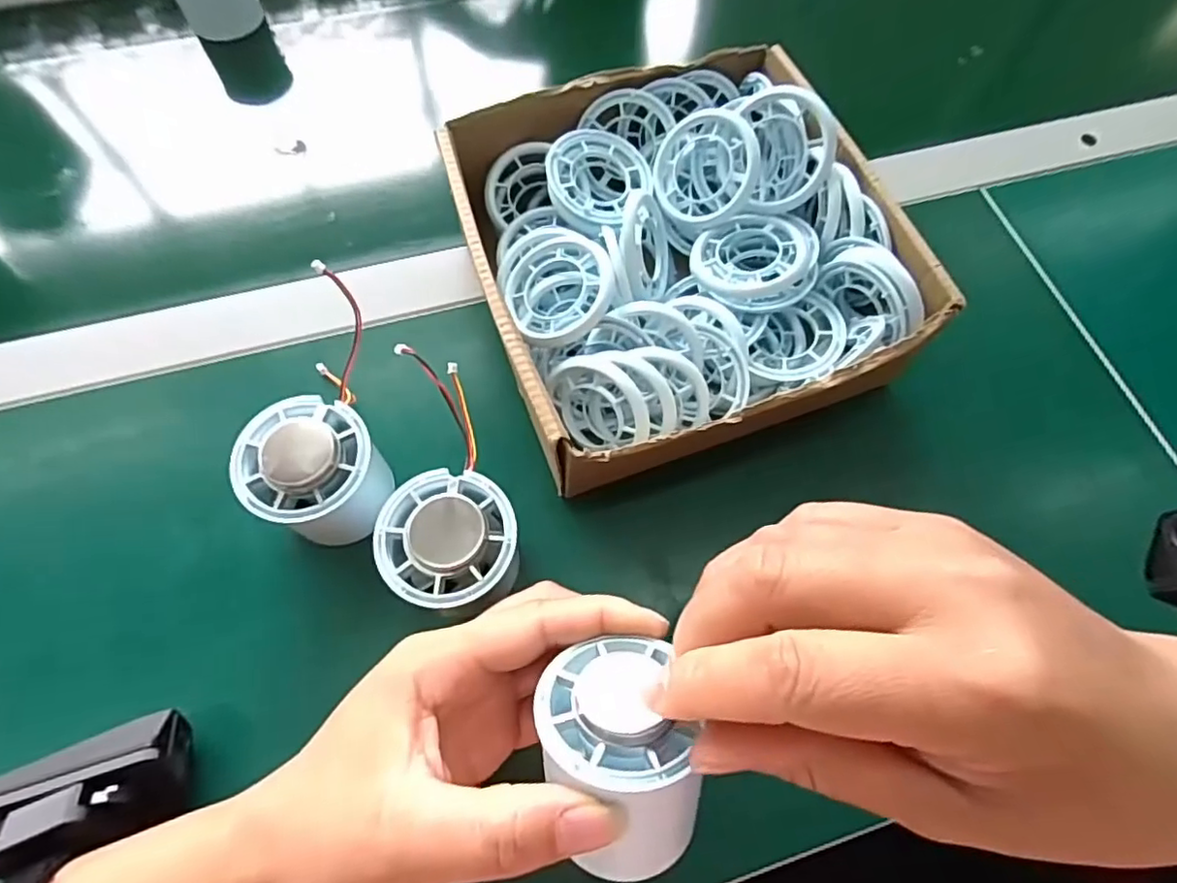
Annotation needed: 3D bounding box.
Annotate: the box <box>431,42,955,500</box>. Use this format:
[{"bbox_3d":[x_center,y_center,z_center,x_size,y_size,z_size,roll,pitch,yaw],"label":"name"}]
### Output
[{"bbox_3d":[0.042,-0.091,0.315,0.193,0.079,0.209,-19,68,-10],"label":"box"}]

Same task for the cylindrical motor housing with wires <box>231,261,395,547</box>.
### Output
[{"bbox_3d":[-0.121,-0.008,0.284,0.060,0.062,0.119,-8,67,-5],"label":"cylindrical motor housing with wires"}]

